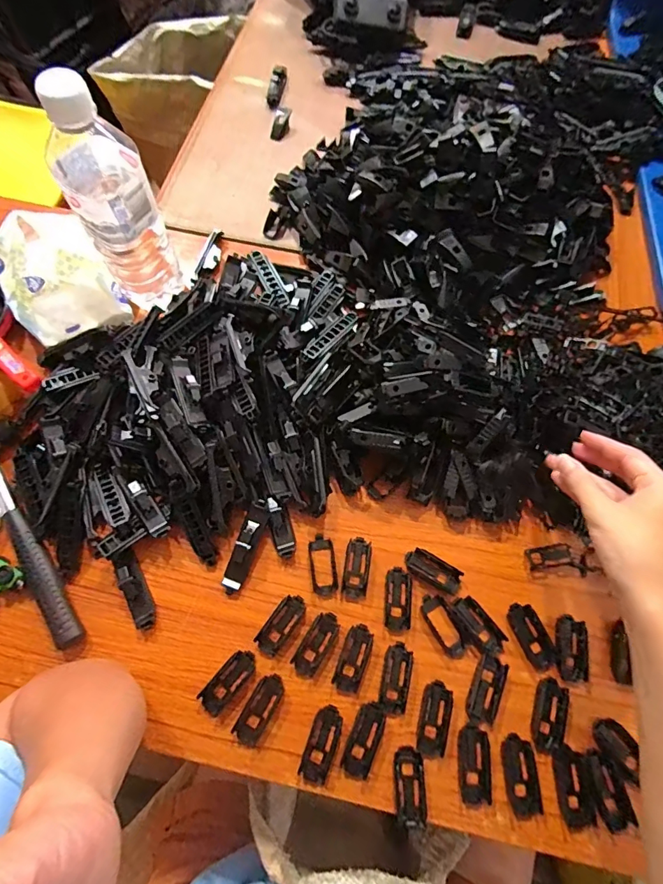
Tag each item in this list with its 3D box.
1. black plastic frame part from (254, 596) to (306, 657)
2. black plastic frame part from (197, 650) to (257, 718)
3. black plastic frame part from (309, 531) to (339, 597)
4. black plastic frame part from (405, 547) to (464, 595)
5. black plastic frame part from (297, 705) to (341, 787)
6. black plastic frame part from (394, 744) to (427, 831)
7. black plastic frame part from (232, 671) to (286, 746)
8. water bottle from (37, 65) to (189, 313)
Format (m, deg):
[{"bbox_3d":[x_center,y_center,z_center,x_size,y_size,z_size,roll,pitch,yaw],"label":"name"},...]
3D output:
[{"bbox_3d":[-0.042,0.152,0.369,0.022,0.009,0.050,35,72,11],"label":"black plastic frame part"},{"bbox_3d":[-0.082,0.191,0.353,0.022,0.011,0.050,40,73,13],"label":"black plastic frame part"},{"bbox_3d":[-0.007,0.107,0.388,0.021,0.004,0.052,-5,69,-3],"label":"black plastic frame part"},{"bbox_3d":[0.089,0.112,0.388,0.050,0.007,0.022,30,71,10],"label":"black plastic frame part"},{"bbox_3d":[-0.007,0.230,0.337,0.022,0.007,0.050,19,70,6],"label":"black plastic frame part"},{"bbox_3d":[0.059,0.256,0.328,0.022,0.011,0.048,0,69,-1],"label":"black plastic frame part"},{"bbox_3d":[-0.056,0.210,0.347,0.021,0.006,0.051,29,71,9],"label":"black plastic frame part"},{"bbox_3d":[-0.187,-0.205,0.387,0.067,0.200,0.073,-20,70,-9],"label":"water bottle"}]

